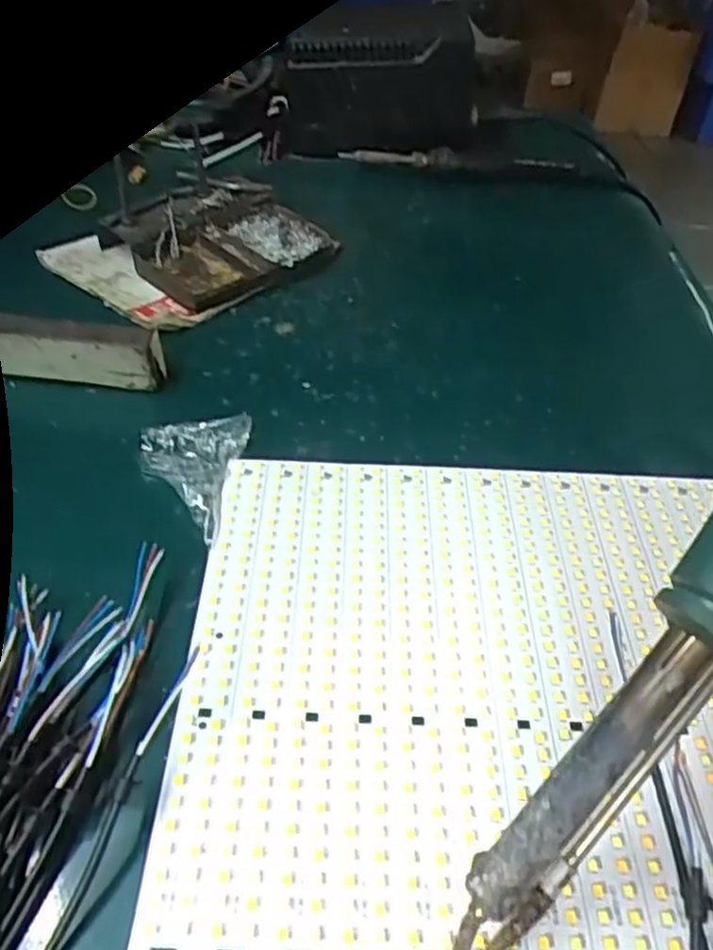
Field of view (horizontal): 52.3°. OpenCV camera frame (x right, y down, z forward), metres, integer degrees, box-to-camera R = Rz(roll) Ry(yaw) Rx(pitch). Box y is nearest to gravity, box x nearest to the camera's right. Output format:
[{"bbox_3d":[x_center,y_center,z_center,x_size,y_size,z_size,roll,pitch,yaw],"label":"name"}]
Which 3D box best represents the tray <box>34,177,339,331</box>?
[{"bbox_3d":[-0.101,-0.145,0.457,0.150,0.034,0.114,-30,53,-31],"label":"tray"}]

